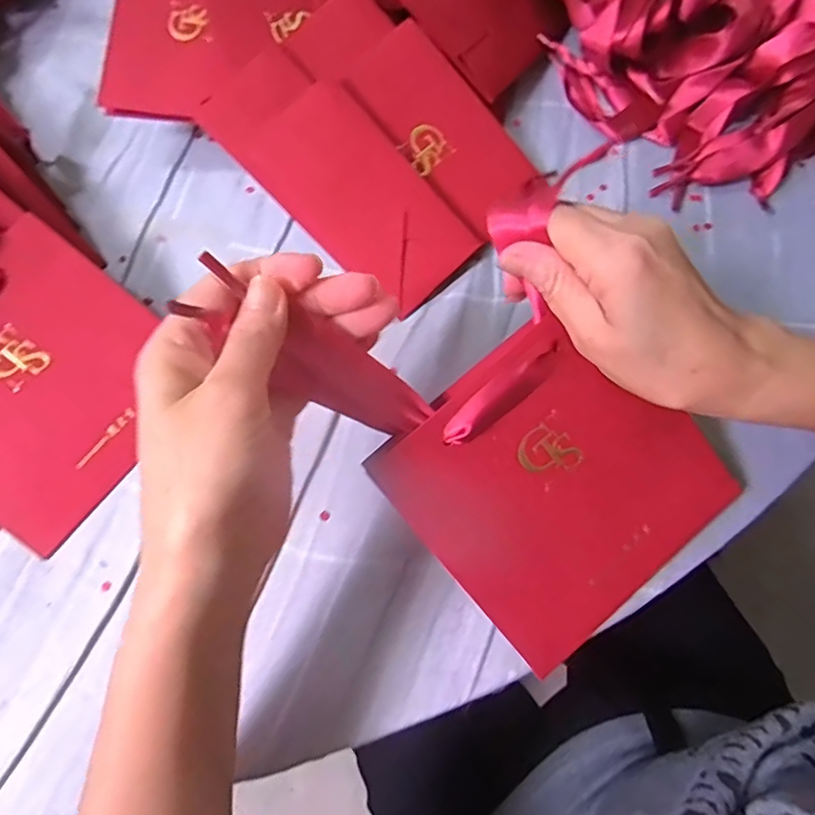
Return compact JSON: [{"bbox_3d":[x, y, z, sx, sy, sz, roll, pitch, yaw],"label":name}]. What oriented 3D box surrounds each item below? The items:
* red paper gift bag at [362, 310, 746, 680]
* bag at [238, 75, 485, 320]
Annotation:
[{"bbox_3d":[0.075,0.037,0.271,0.134,0.013,0.139,-39,105,-6],"label":"red paper gift bag"},{"bbox_3d":[-0.026,-0.128,0.349,0.074,0.010,0.137,-45,97,-5],"label":"bag"}]

